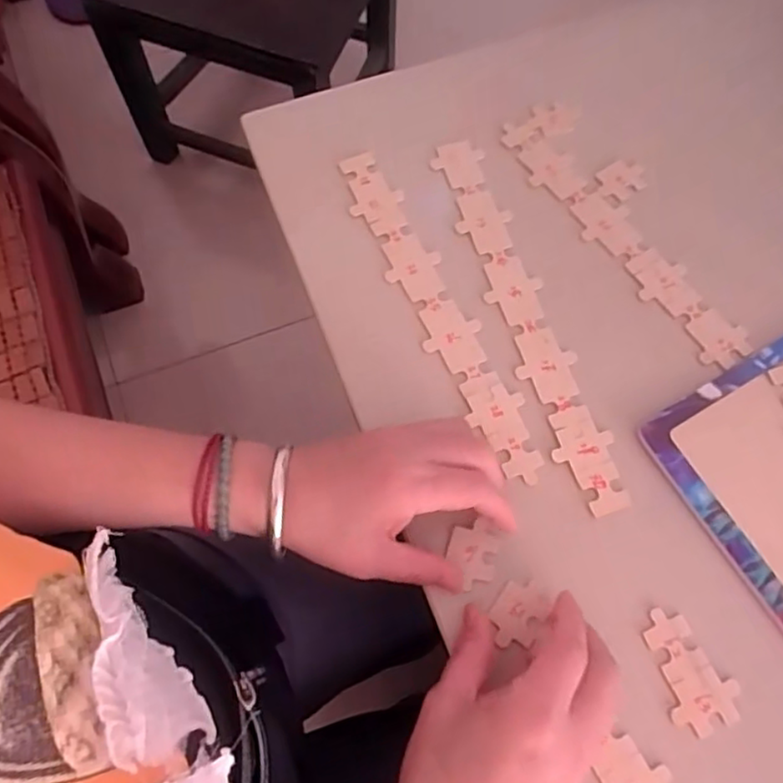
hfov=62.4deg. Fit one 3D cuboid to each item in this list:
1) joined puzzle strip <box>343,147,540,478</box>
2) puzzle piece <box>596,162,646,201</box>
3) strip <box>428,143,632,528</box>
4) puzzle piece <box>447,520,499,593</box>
[{"bbox_3d":[0.027,-0.056,0.409,0.034,0.004,0.243,-25,70,-8],"label":"joined puzzle strip"},{"bbox_3d":[0.159,-0.147,0.447,0.035,0.004,0.027,-34,72,-11],"label":"puzzle piece"},{"bbox_3d":[0.082,-0.051,0.408,0.033,0.005,0.266,-17,69,-5],"label":"strip"},{"bbox_3d":[0.044,0.089,0.353,0.026,0.004,0.035,11,69,6],"label":"puzzle piece"}]

